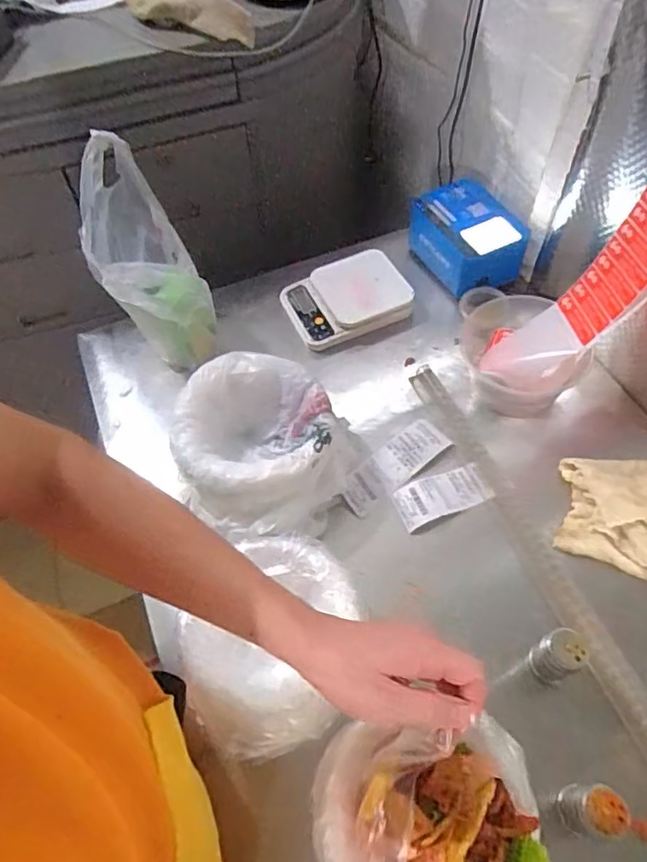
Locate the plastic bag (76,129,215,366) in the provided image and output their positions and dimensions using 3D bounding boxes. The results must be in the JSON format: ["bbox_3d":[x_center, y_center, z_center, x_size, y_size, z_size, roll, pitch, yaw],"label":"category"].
[{"bbox_3d":[-0.254,-0.228,0.829,0.125,0.249,0.205,-30,61,-14],"label":"plastic bag"}]

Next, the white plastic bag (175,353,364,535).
[{"bbox_3d":[-0.075,0.017,0.750,0.219,0.124,0.203,25,63,18],"label":"white plastic bag"}]

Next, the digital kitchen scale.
[{"bbox_3d":[0.036,-0.218,0.955,0.193,0.052,0.145,-22,59,-10],"label":"digital kitchen scale"}]

